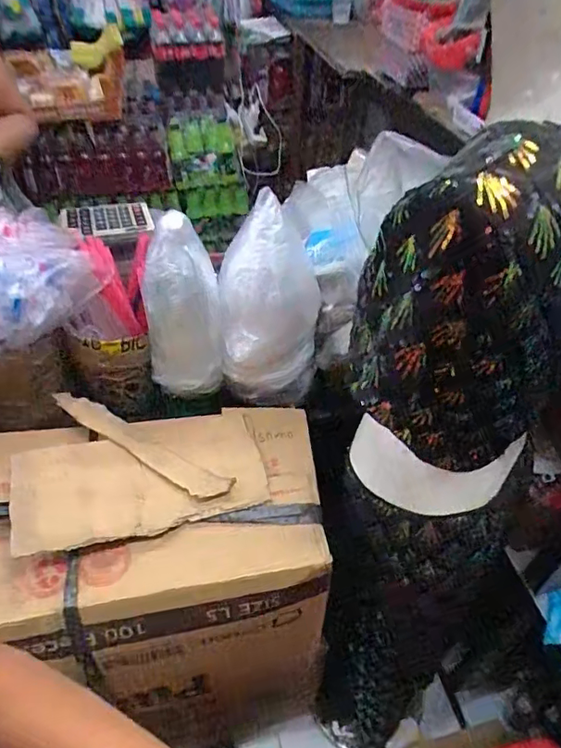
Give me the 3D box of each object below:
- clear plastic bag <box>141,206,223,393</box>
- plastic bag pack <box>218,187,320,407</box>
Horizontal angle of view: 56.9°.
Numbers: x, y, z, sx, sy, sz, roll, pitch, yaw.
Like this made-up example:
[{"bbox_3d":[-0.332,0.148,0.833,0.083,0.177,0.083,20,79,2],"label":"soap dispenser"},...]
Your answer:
[{"bbox_3d":[-0.136,-0.081,0.707,0.096,0.249,0.076,-7,44,-9],"label":"clear plastic bag"},{"bbox_3d":[-0.013,-0.089,0.703,0.123,0.274,0.087,6,43,5],"label":"plastic bag pack"}]

